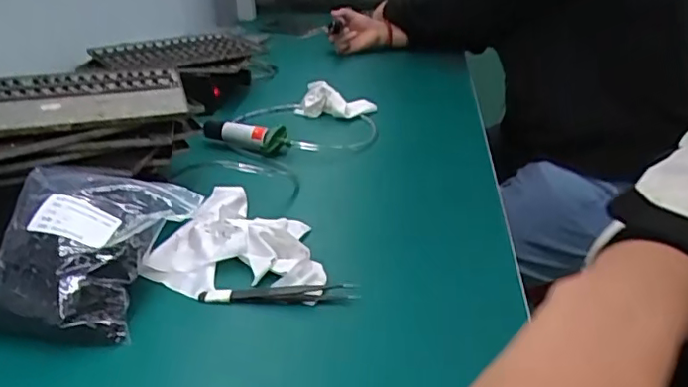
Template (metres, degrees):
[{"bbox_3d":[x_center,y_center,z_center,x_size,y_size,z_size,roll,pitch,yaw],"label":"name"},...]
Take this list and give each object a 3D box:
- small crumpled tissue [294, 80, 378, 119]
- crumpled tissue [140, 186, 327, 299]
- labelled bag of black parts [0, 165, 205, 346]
[{"bbox_3d":[-0.013,-0.139,0.858,0.116,0.038,0.042,8,28,16],"label":"small crumpled tissue"},{"bbox_3d":[-0.107,0.027,0.536,0.143,0.030,0.199,-6,28,-11],"label":"crumpled tissue"},{"bbox_3d":[-0.209,0.038,0.468,0.126,0.073,0.149,5,28,10],"label":"labelled bag of black parts"}]

